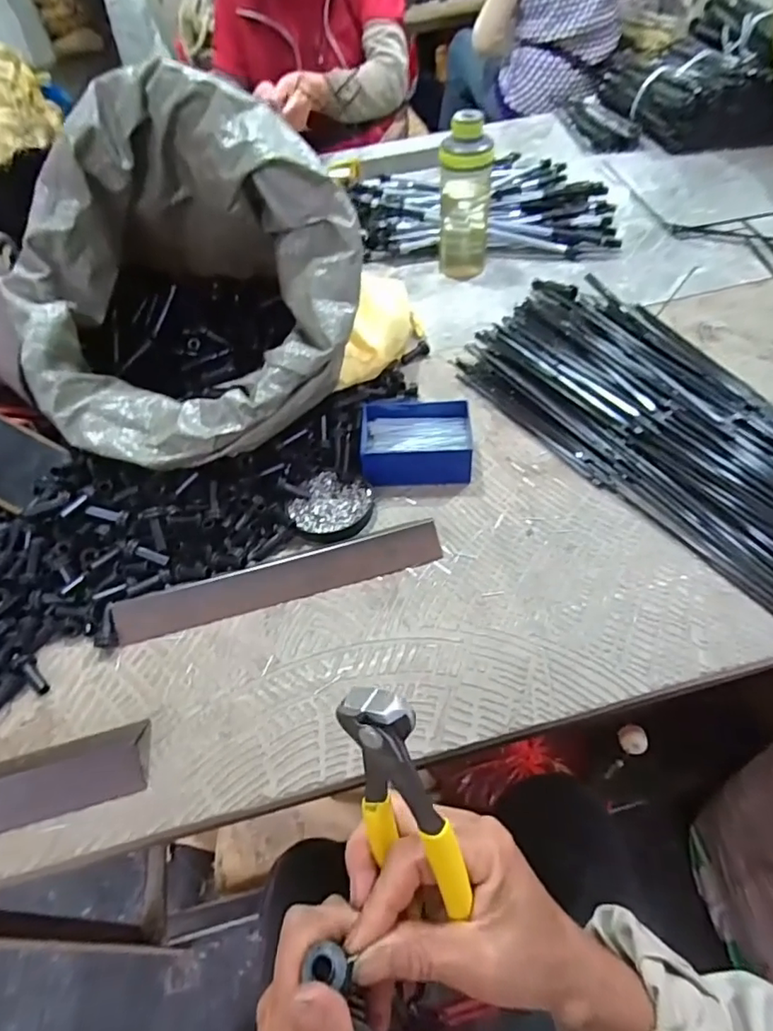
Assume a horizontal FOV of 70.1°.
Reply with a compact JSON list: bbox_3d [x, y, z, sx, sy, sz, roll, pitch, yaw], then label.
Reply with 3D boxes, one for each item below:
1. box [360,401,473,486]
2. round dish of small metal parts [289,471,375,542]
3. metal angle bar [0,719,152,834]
[{"bbox_3d":[0.031,-0.071,0.558,0.111,0.045,0.084,-4,49,2],"label":"box"},{"bbox_3d":[-0.053,-0.006,0.531,0.073,0.015,0.072,-3,49,3],"label":"round dish of small metal parts"},{"bbox_3d":[-0.297,0.204,0.392,0.251,0.020,0.050,-14,49,-6],"label":"metal angle bar"}]

